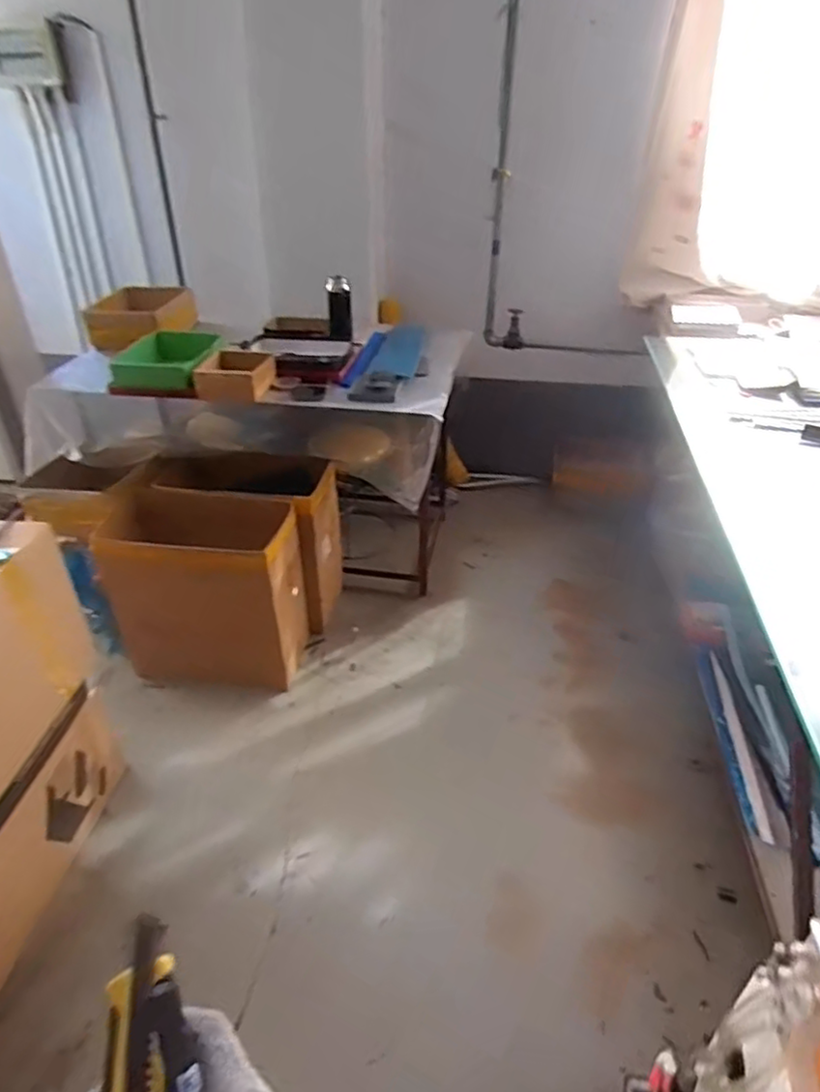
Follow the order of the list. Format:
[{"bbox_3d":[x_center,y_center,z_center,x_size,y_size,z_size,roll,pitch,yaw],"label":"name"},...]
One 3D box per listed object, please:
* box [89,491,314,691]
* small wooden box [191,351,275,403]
[{"bbox_3d":[-0.546,0.127,1.820,0.468,0.493,0.219,2,34,3],"label":"box"},{"bbox_3d":[-0.486,-0.482,1.840,0.188,0.088,0.196,3,34,5],"label":"small wooden box"}]

